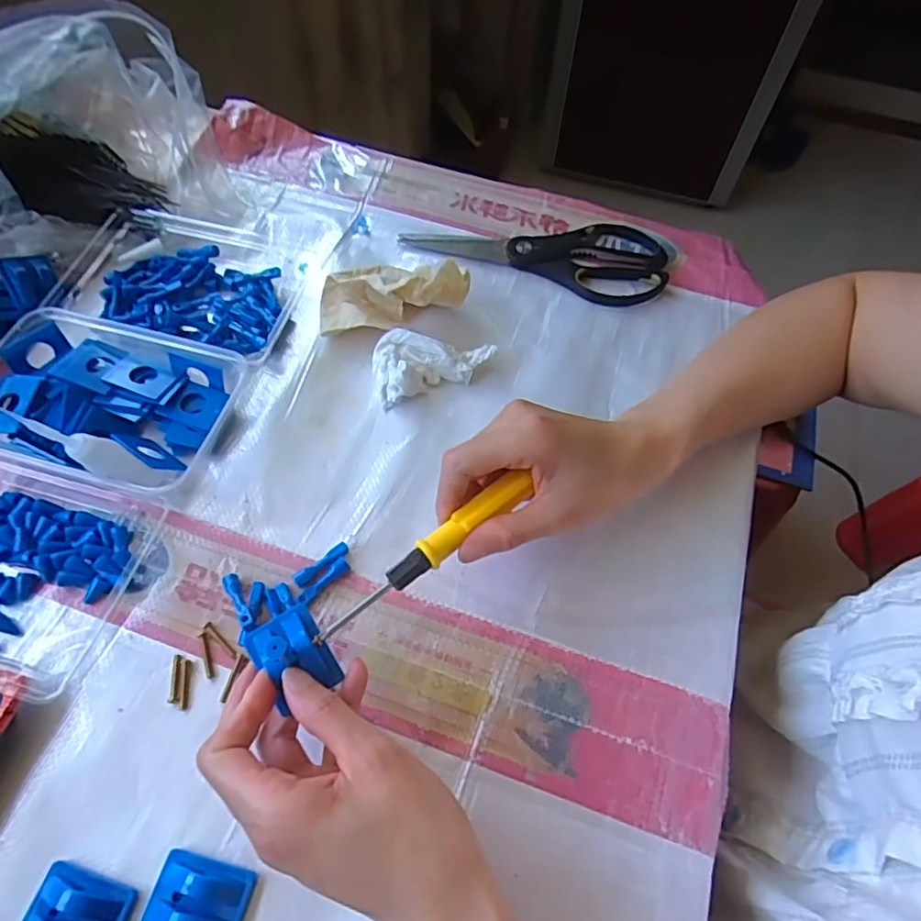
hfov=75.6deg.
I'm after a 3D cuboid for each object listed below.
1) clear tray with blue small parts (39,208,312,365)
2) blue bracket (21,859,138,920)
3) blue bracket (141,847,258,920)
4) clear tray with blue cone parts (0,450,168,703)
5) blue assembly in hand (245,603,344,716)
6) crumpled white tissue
[{"bbox_3d":[-0.218,-0.145,0.461,0.179,0.033,0.116,11,60,3],"label":"clear tray with blue small parts"},{"bbox_3d":[-0.179,0.209,0.271,0.045,0.013,0.033,17,60,7],"label":"blue bracket"},{"bbox_3d":[-0.123,0.206,0.276,0.045,0.016,0.034,13,60,5],"label":"blue bracket"},{"bbox_3d":[-0.281,0.053,0.343,0.169,0.029,0.122,14,60,5],"label":"clear tray with blue cone parts"},{"bbox_3d":[-0.082,0.094,0.290,0.033,0.014,0.043,-33,67,-20],"label":"blue assembly in hand"},{"bbox_3d":[-0.023,-0.076,0.433,0.084,0.026,0.051,-18,62,-13],"label":"crumpled white tissue"}]

